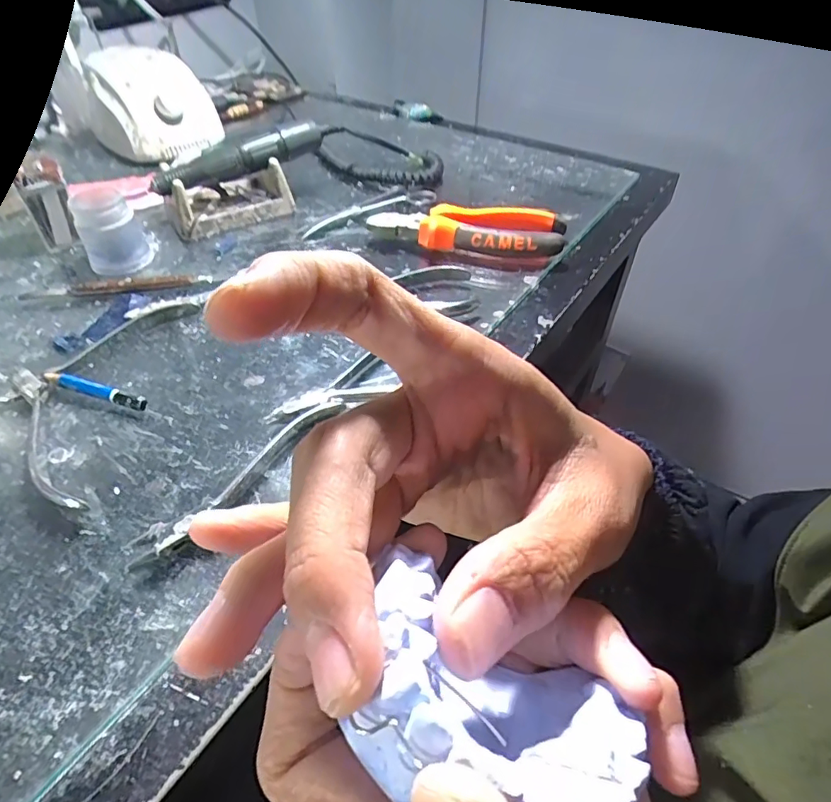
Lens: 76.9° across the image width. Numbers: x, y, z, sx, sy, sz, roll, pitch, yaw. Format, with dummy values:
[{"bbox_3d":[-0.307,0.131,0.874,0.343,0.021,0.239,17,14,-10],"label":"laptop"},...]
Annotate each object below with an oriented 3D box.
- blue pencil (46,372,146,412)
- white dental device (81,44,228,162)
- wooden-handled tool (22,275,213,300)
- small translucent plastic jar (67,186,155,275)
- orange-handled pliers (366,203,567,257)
[{"bbox_3d":[-0.180,-0.005,0.297,0.063,0.011,0.008,14,47,12],"label":"blue pencil"},{"bbox_3d":[-0.276,-0.309,0.545,0.127,0.079,0.097,28,51,23],"label":"white dental device"},{"bbox_3d":[-0.212,-0.081,0.371,0.128,0.010,0.013,-5,46,-7],"label":"wooden-handled tool"},{"bbox_3d":[-0.225,-0.127,0.388,0.044,0.047,0.042,-21,50,-20],"label":"small translucent plastic jar"},{"bbox_3d":[0.038,-0.135,0.416,0.153,0.029,0.051,8,46,6],"label":"orange-handled pliers"}]

